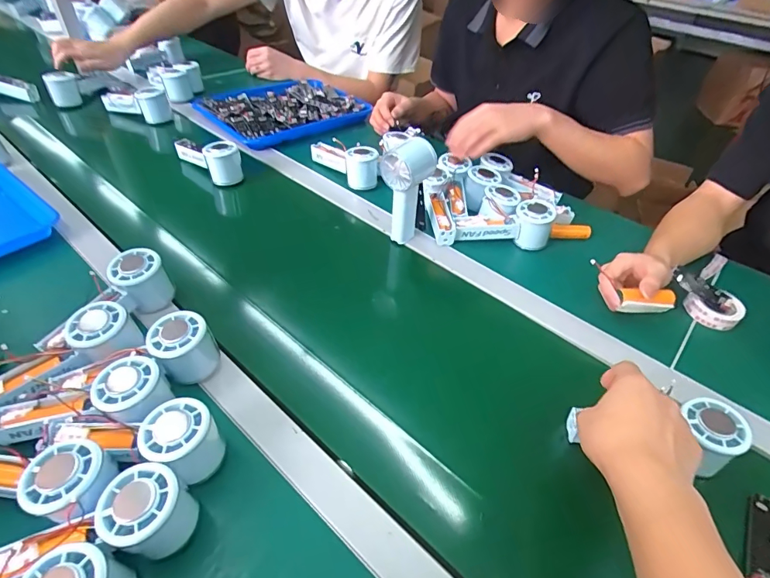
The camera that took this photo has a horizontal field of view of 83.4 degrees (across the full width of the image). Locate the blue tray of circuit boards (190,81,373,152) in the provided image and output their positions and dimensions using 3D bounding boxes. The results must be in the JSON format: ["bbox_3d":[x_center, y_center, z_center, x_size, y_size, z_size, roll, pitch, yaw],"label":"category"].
[{"bbox_3d":[-0.225,-0.394,0.957,0.282,0.058,0.323,35,51,26],"label":"blue tray of circuit boards"}]

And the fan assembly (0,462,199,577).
[{"bbox_3d":[-0.225,0.191,0.332,0.154,0.067,0.055,-19,46,-7],"label":"fan assembly"}]

